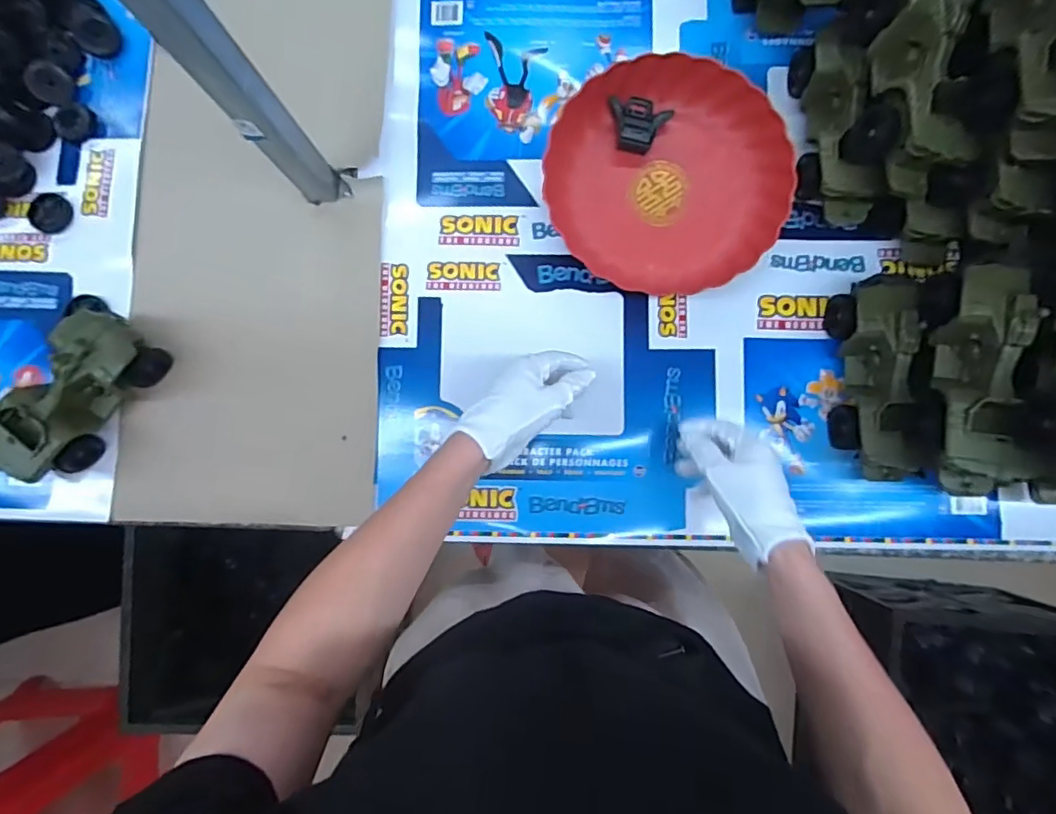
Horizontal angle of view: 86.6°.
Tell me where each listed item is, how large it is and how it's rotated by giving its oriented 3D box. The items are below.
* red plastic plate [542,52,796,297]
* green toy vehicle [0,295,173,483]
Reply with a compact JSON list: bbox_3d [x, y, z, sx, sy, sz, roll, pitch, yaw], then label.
[{"bbox_3d":[0.144,-0.236,0.581,0.240,0.050,0.225,0,86,1],"label":"red plastic plate"},{"bbox_3d":[-0.465,-0.014,0.574,0.082,0.074,0.178,37,88,4],"label":"green toy vehicle"}]

